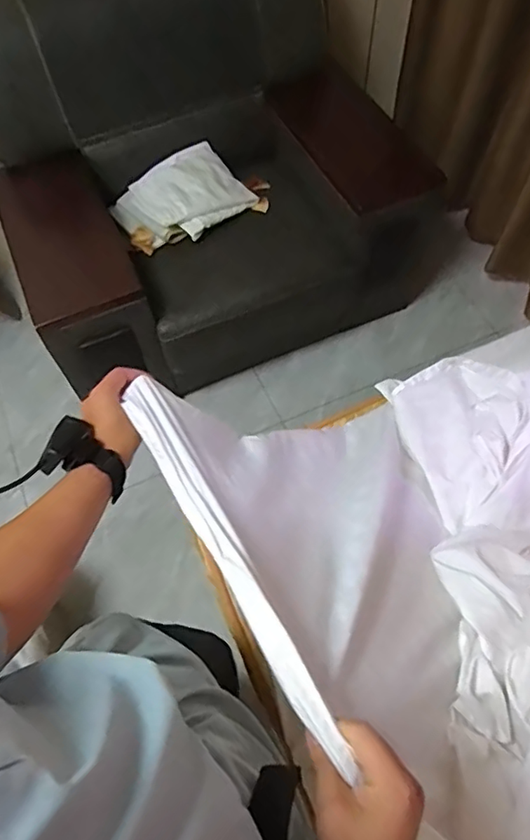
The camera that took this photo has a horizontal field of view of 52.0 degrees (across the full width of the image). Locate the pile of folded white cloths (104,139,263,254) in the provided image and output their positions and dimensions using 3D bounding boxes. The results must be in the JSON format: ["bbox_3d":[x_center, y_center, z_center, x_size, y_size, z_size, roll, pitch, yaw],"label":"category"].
[{"bbox_3d":[-0.226,-0.621,1.524,0.324,0.113,0.262,-37,67,-16],"label":"pile of folded white cloths"}]

